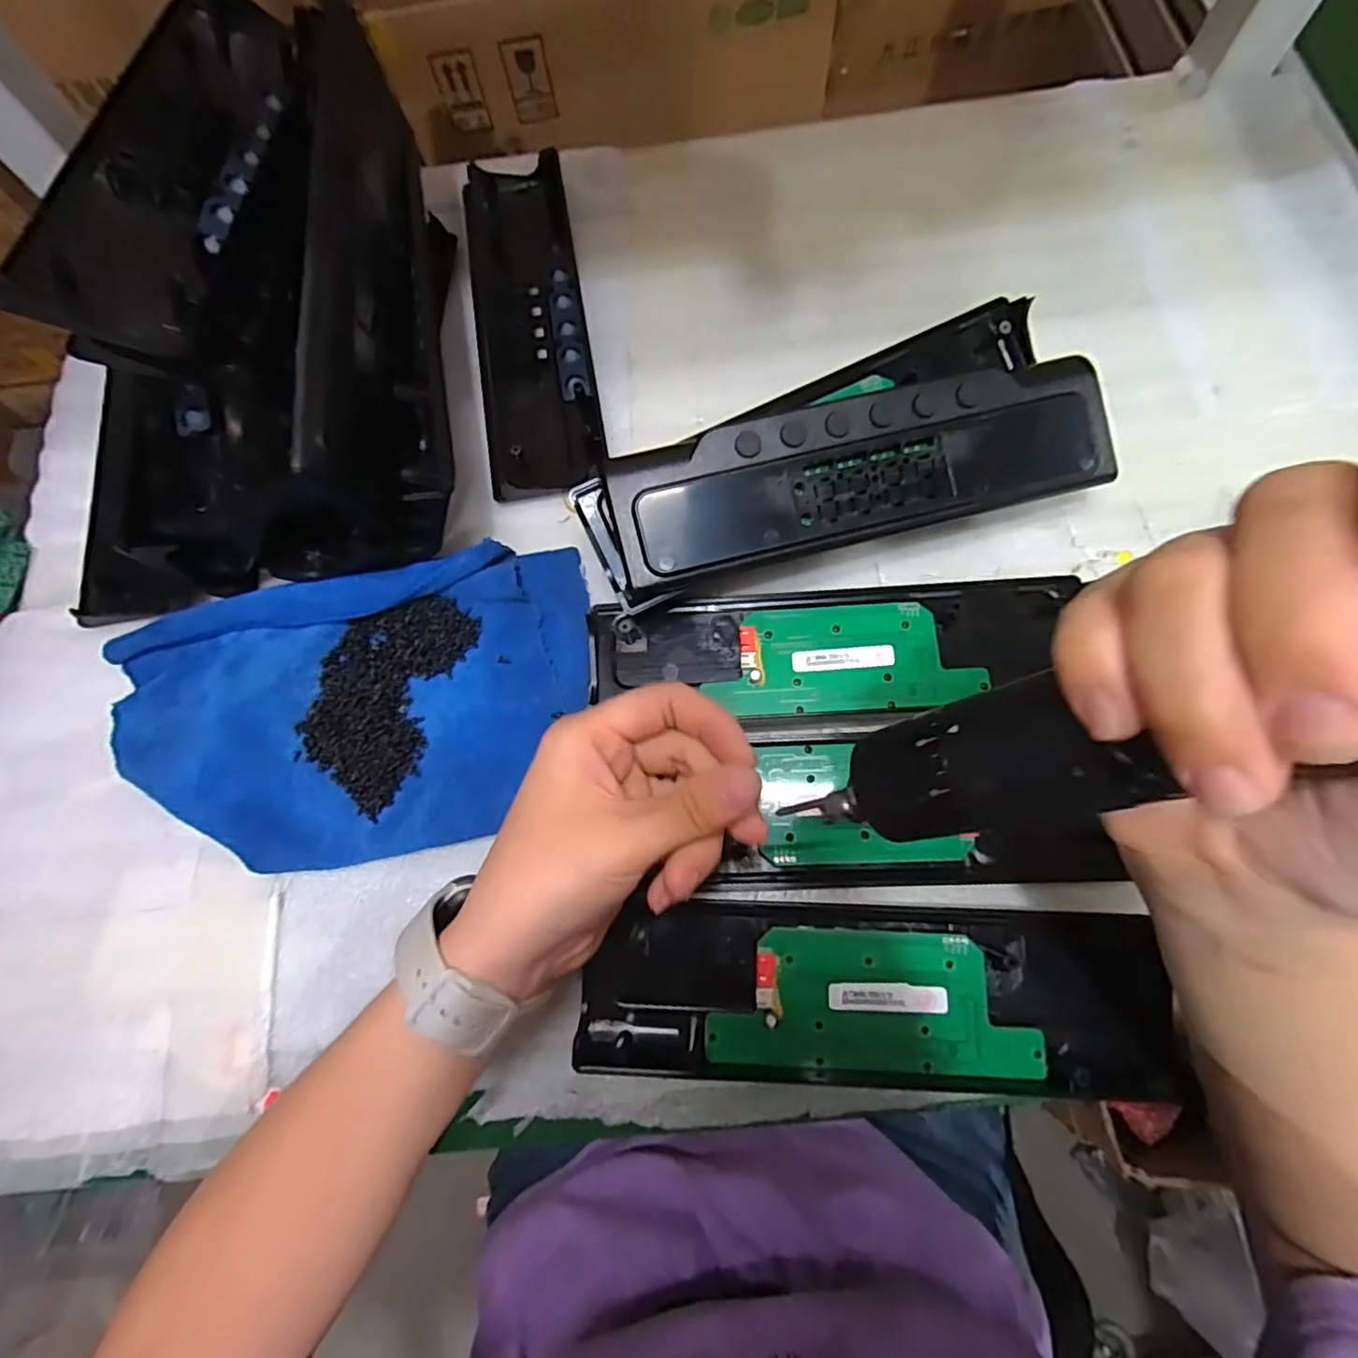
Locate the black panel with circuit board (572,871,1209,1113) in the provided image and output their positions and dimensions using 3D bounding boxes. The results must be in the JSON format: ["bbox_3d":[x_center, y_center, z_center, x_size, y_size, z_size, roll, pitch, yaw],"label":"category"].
[{"bbox_3d":[0.082,0.136,0.266,0.243,0.017,0.073,1,74,4],"label":"black panel with circuit board"}]

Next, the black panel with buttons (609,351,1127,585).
[{"bbox_3d":[0.088,-0.099,0.293,0.235,0.012,0.065,-14,88,-3],"label":"black panel with buttons"}]

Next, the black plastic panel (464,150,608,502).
[{"bbox_3d":[-0.092,-0.220,0.380,0.067,0.023,0.242,-10,73,1],"label":"black plastic panel"}]

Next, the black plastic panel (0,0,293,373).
[{"bbox_3d":[-0.224,-0.250,0.292,0.075,0.045,0.245,0,74,4],"label":"black plastic panel"}]

